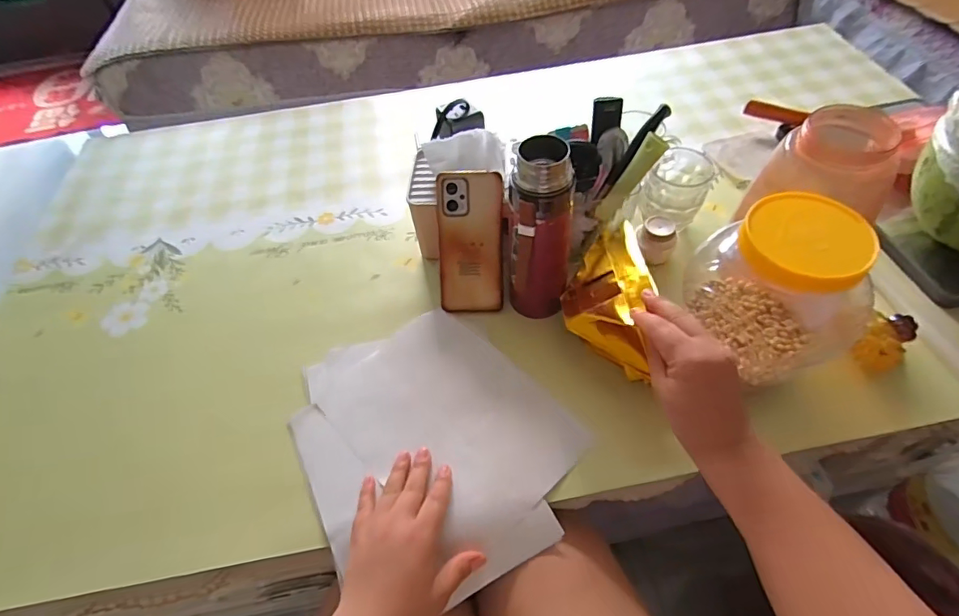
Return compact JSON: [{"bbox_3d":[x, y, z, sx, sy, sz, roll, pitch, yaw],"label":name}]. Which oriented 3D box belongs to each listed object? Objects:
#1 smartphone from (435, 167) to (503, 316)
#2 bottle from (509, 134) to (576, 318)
[{"bbox_3d":[-0.011,-0.075,0.575,0.075,0.160,0.010,0,16,4],"label":"smartphone"},{"bbox_3d":[0.060,-0.064,0.512,0.063,0.217,0.060,-2,54,3],"label":"bottle"}]

